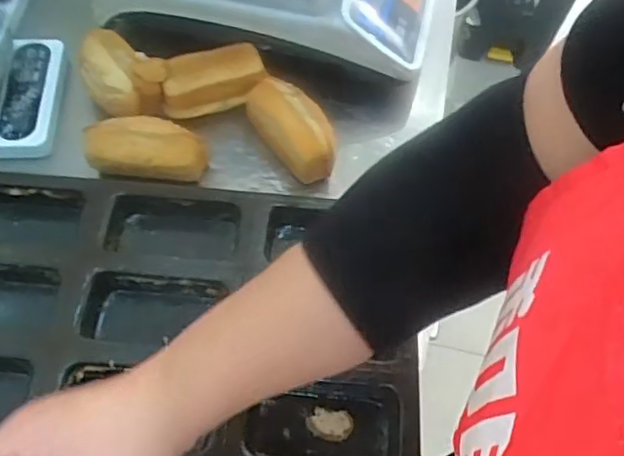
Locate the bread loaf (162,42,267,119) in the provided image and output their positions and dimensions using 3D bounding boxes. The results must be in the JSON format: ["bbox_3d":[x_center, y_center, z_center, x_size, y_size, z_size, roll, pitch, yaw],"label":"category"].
[{"bbox_3d":[-0.095,-0.143,0.590,0.098,0.038,0.056,-10,59,-10],"label":"bread loaf"}]

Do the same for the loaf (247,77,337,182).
[{"bbox_3d":[-0.016,-0.088,0.563,0.043,0.051,0.093,-34,66,-22],"label":"loaf"}]

